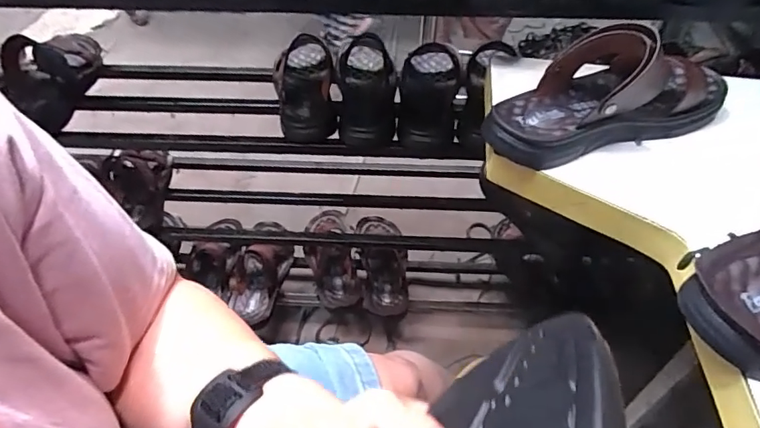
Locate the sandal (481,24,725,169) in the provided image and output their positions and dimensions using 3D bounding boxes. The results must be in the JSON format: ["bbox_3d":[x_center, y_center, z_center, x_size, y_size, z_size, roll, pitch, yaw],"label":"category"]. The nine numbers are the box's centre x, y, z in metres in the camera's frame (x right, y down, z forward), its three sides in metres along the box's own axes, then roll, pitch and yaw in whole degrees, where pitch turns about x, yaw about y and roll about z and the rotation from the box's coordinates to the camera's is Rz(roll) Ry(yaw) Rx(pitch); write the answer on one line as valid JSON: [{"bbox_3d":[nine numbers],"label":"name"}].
[{"bbox_3d":[0.231,-0.133,0.497,0.262,0.098,0.100,-16,50,-13],"label":"sandal"}]

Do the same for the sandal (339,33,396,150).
[{"bbox_3d":[-0.023,-0.225,0.809,0.099,0.071,0.272,-2,48,0],"label":"sandal"}]

